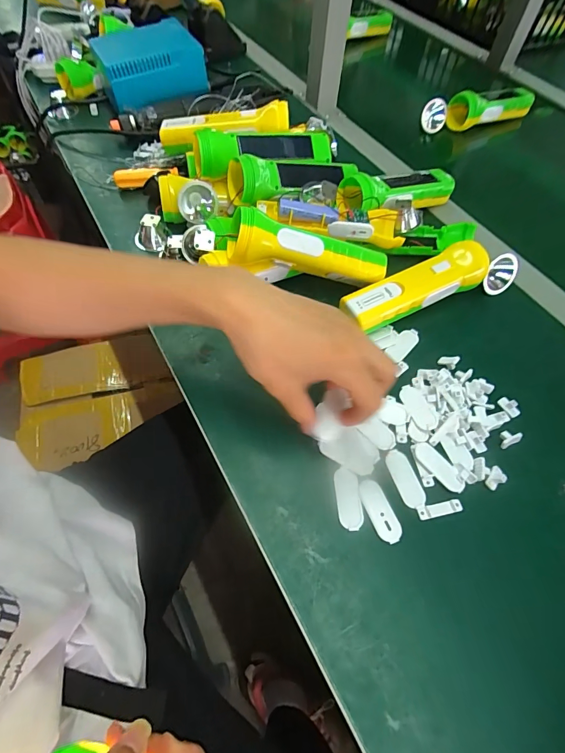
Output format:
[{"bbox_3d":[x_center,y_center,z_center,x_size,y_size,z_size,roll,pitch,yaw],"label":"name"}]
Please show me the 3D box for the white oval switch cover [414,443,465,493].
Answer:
[{"bbox_3d":[0.134,0.078,0.323,0.019,0.004,0.049,-34,66,-21],"label":"white oval switch cover"}]

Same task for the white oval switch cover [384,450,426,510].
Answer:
[{"bbox_3d":[0.103,0.086,0.318,0.020,0.004,0.049,-17,61,-13],"label":"white oval switch cover"}]

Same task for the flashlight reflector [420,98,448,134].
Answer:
[{"bbox_3d":[0.248,-0.429,0.623,0.035,0.044,0.019,-5,59,-6],"label":"flashlight reflector"}]

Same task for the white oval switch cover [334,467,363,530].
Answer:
[{"bbox_3d":[0.053,0.098,0.306,0.020,0.004,0.048,-1,59,-4],"label":"white oval switch cover"}]

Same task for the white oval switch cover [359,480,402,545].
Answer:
[{"bbox_3d":[0.078,0.107,0.302,0.021,0.004,0.049,-20,62,-15],"label":"white oval switch cover"}]

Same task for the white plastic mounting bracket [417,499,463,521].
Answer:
[{"bbox_3d":[0.128,0.108,0.307,0.037,0.004,0.009,-9,60,-9],"label":"white plastic mounting bracket"}]

